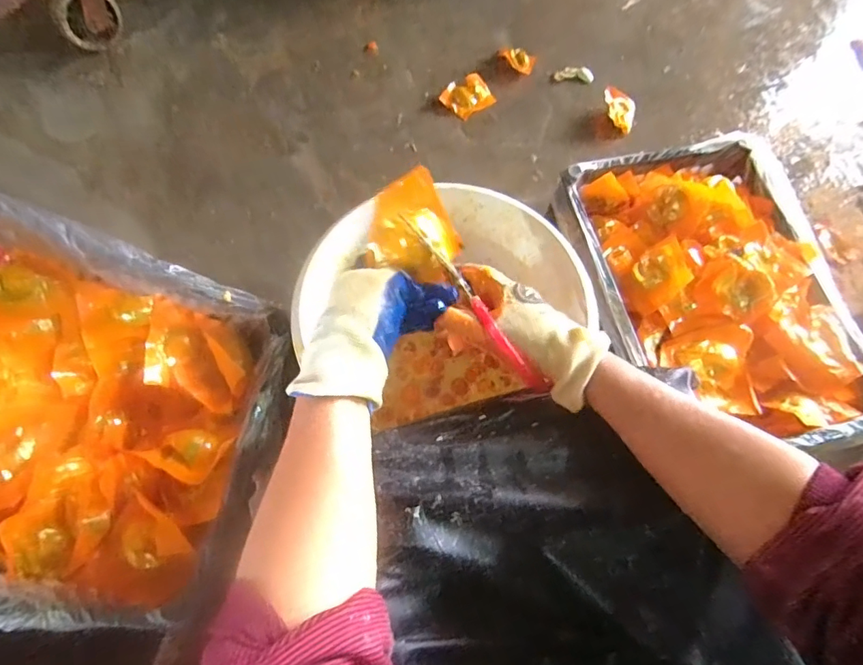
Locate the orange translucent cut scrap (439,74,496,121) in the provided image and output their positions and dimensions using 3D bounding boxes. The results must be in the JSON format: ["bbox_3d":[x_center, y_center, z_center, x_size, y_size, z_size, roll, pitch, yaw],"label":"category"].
[{"bbox_3d":[0.082,-0.537,1.075,0.107,0.019,0.098,-27,71,-12],"label":"orange translucent cut scrap"}]

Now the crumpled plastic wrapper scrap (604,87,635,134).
[{"bbox_3d":[0.421,-0.501,1.059,0.059,0.021,0.125,-1,67,-2],"label":"crumpled plastic wrapper scrap"}]

